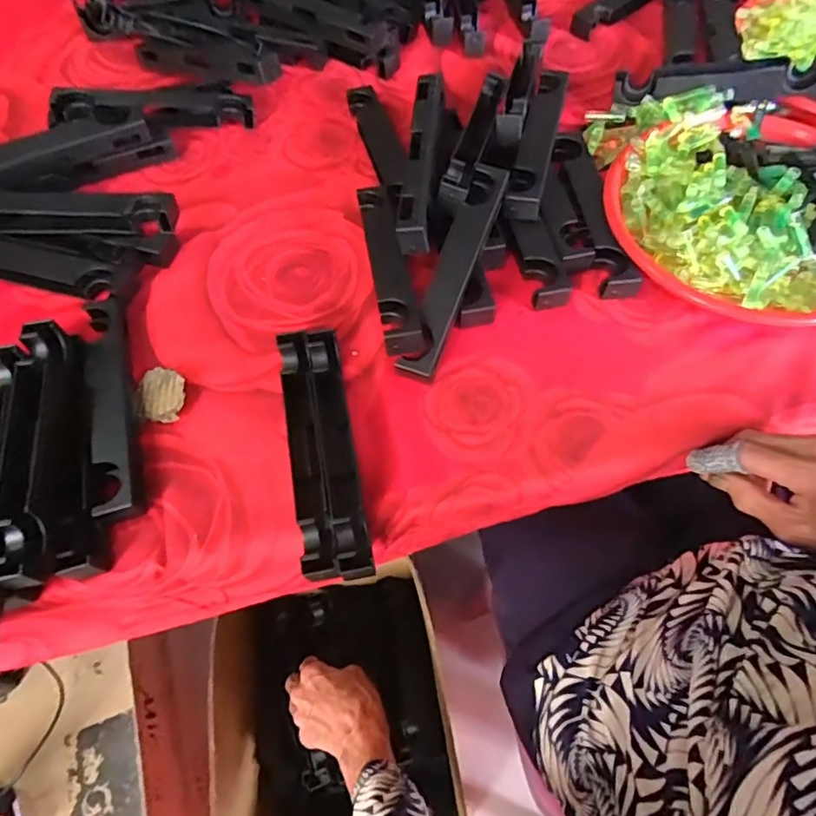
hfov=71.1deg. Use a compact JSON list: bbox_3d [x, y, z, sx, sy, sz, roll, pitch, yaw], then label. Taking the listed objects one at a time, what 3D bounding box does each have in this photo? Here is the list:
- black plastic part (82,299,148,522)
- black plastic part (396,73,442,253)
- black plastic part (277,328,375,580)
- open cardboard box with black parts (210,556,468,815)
[{"bbox_3d":[-0.239,-0.004,0.463,0.028,0.026,0.197,-16,64,-5],"label":"black plastic part"},{"bbox_3d":[0.011,-0.221,0.516,0.028,0.032,0.197,4,62,4],"label":"black plastic part"},{"bbox_3d":[-0.065,0.031,0.439,0.045,0.031,0.200,-12,64,-2],"label":"black plastic part"},{"bbox_3d":[-0.070,0.347,0.627,0.215,0.202,0.298,-7,64,0],"label":"open cardboard box with black parts"}]

